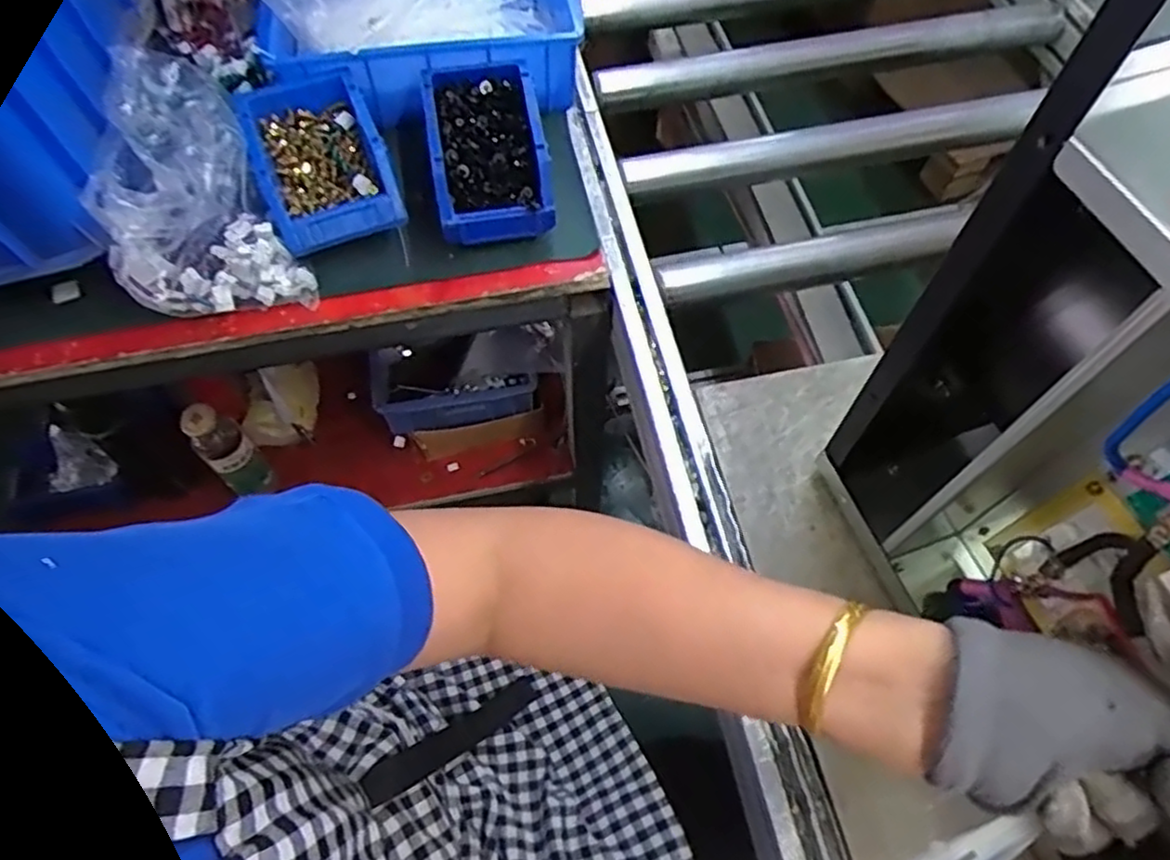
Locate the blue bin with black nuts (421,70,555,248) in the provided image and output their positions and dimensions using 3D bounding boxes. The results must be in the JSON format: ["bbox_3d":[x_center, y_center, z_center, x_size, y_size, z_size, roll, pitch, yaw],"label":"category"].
[{"bbox_3d":[-0.087,-0.258,0.631,0.098,0.060,0.176,-9,63,-2],"label":"blue bin with black nuts"}]

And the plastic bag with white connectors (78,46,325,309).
[{"bbox_3d":[-0.348,-0.209,0.596,0.129,0.088,0.268,-27,65,-11],"label":"plastic bag with white connectors"}]

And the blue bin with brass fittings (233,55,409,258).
[{"bbox_3d":[-0.233,-0.241,0.625,0.113,0.063,0.160,-18,64,-7],"label":"blue bin with brass fittings"}]

